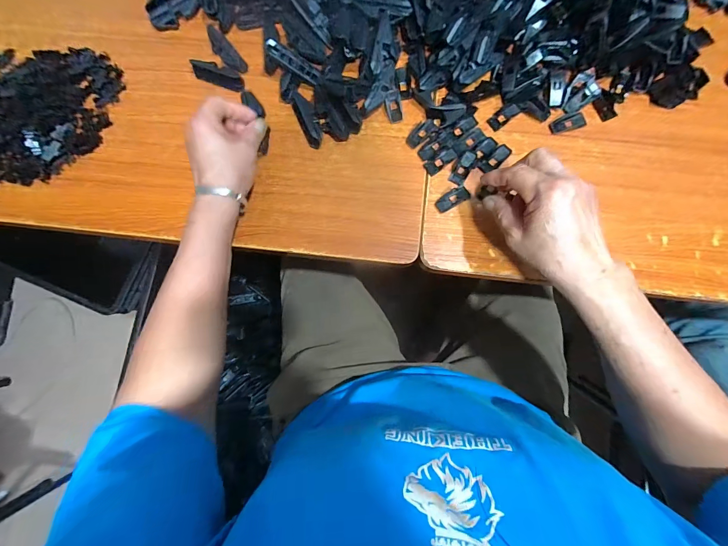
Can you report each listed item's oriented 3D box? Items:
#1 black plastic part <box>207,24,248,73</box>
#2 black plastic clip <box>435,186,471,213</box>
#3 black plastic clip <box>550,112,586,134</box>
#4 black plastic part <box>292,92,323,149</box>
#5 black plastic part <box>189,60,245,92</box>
[{"bbox_3d":[-0.182,-0.289,0.416,0.021,0.012,0.073,-41,93,7],"label":"black plastic part"},{"bbox_3d":[0.105,-0.088,0.379,0.041,0.006,0.019,-29,82,-1],"label":"black plastic clip"},{"bbox_3d":[0.248,-0.182,0.387,0.043,0.005,0.017,-18,82,1],"label":"black plastic clip"},{"bbox_3d":[-0.070,-0.193,0.397,0.023,0.020,0.078,-23,82,0],"label":"black plastic part"},{"bbox_3d":[-0.189,-0.261,0.420,0.069,0.015,0.023,21,84,6],"label":"black plastic part"}]

